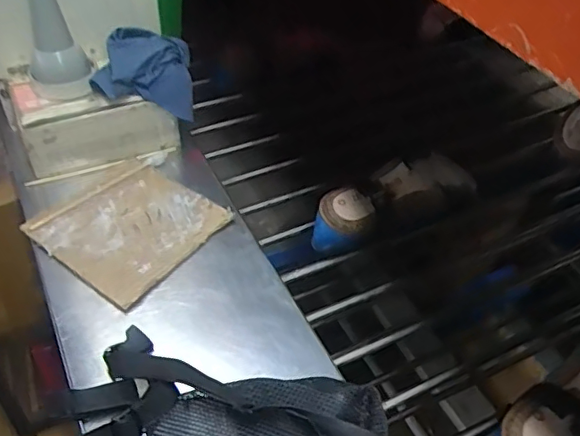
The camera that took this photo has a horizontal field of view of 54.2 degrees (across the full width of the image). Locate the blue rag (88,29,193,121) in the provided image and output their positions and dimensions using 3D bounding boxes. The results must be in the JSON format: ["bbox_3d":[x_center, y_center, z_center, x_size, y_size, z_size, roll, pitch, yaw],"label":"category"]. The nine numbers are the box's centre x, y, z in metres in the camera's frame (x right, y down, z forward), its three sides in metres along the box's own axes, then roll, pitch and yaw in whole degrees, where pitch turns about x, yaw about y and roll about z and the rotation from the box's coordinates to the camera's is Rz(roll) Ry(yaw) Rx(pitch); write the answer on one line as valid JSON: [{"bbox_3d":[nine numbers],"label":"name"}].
[{"bbox_3d":[-0.185,-0.180,0.718,0.119,0.085,0.081,-5,46,-9],"label":"blue rag"}]

